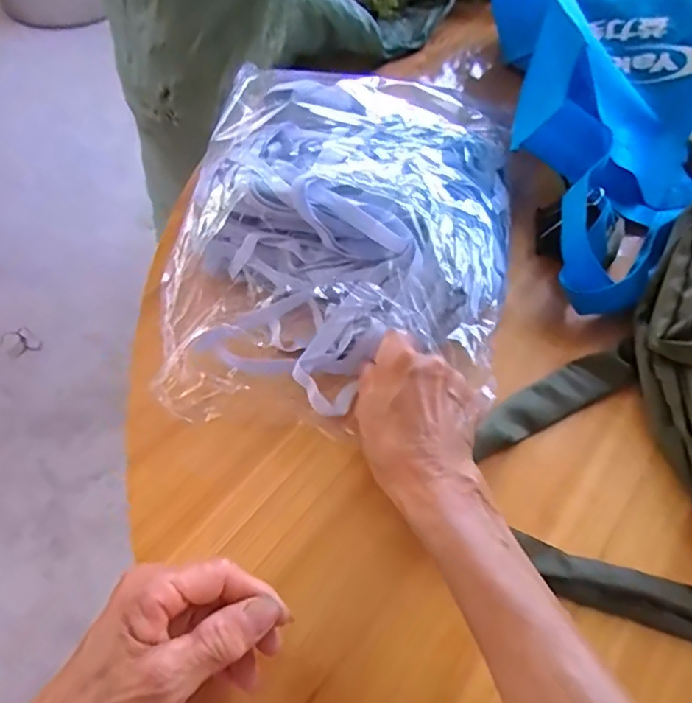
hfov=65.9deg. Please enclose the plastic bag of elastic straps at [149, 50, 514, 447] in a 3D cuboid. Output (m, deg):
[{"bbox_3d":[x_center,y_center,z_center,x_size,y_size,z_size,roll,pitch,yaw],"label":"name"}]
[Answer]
[{"bbox_3d":[0.003,-0.108,0.421,0.239,0.086,0.325,6,57,1],"label":"plastic bag of elastic straps"}]

